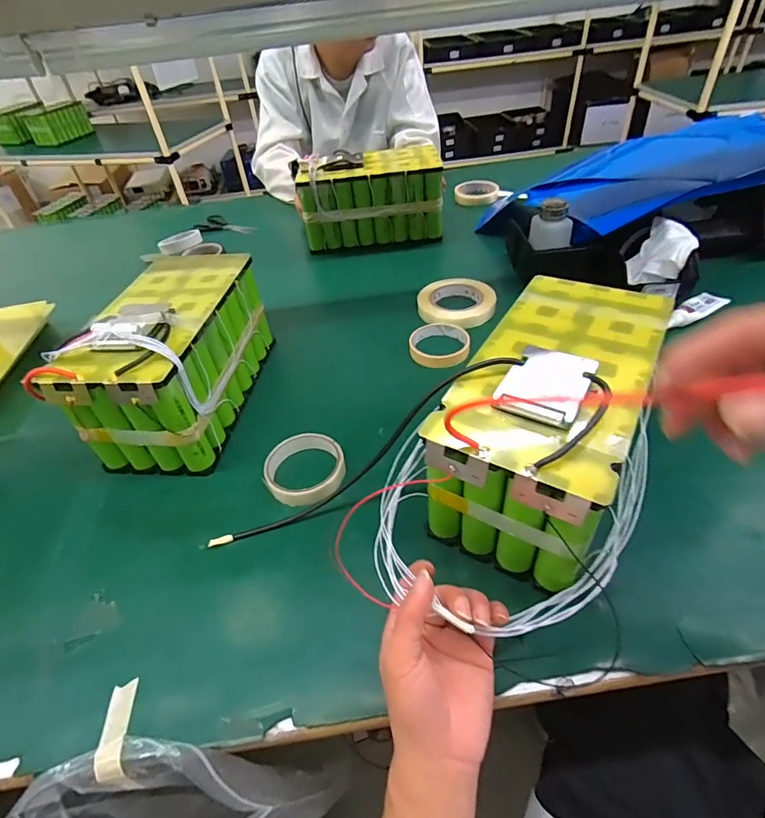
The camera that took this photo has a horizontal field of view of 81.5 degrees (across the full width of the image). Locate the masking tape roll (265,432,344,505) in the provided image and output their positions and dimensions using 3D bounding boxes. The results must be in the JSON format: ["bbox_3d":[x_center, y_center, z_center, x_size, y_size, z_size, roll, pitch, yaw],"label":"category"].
[{"bbox_3d":[-0.086,0.066,0.496,0.087,0.029,0.074,-13,45,-6],"label":"masking tape roll"}]

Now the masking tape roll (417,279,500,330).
[{"bbox_3d":[0.117,-0.166,0.706,0.123,0.025,0.123,3,46,9],"label":"masking tape roll"}]

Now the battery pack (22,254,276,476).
[{"bbox_3d":[-0.256,-0.073,0.566,0.138,0.156,0.274,2,45,8],"label":"battery pack"}]

